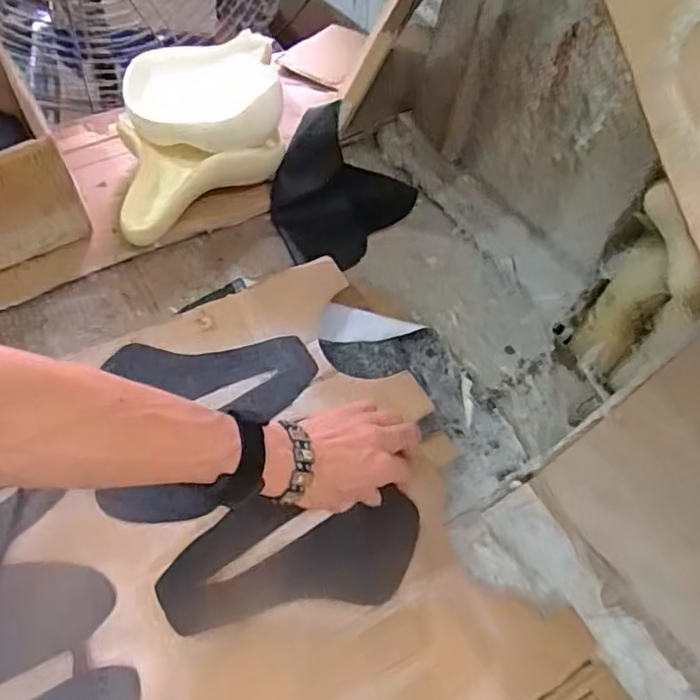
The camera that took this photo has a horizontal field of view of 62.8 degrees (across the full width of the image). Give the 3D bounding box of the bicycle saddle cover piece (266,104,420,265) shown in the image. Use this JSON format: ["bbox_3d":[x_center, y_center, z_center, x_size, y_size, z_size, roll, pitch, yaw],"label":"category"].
[{"bbox_3d":[-0.010,-0.188,0.714,0.180,0.138,0.173,8,55,0],"label":"bicycle saddle cover piece"}]

